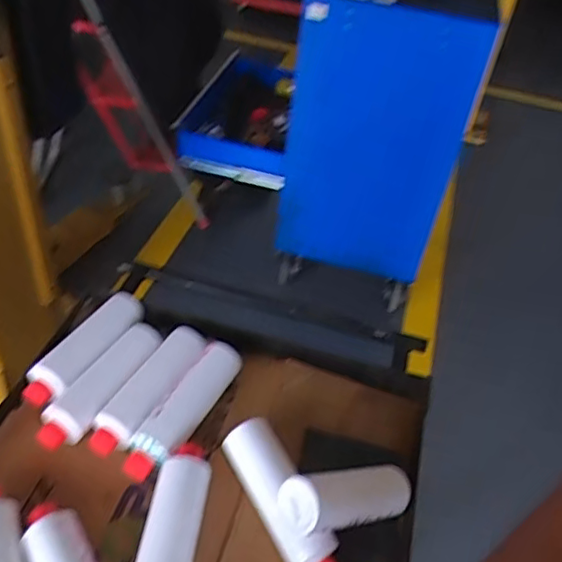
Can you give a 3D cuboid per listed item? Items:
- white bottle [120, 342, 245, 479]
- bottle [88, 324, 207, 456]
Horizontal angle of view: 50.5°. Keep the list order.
[{"bbox_3d":[-0.109,0.147,0.670,0.048,0.050,0.179,23,45,16],"label":"white bottle"},{"bbox_3d":[-0.152,0.120,0.683,0.053,0.041,0.168,24,45,17],"label":"bottle"}]

